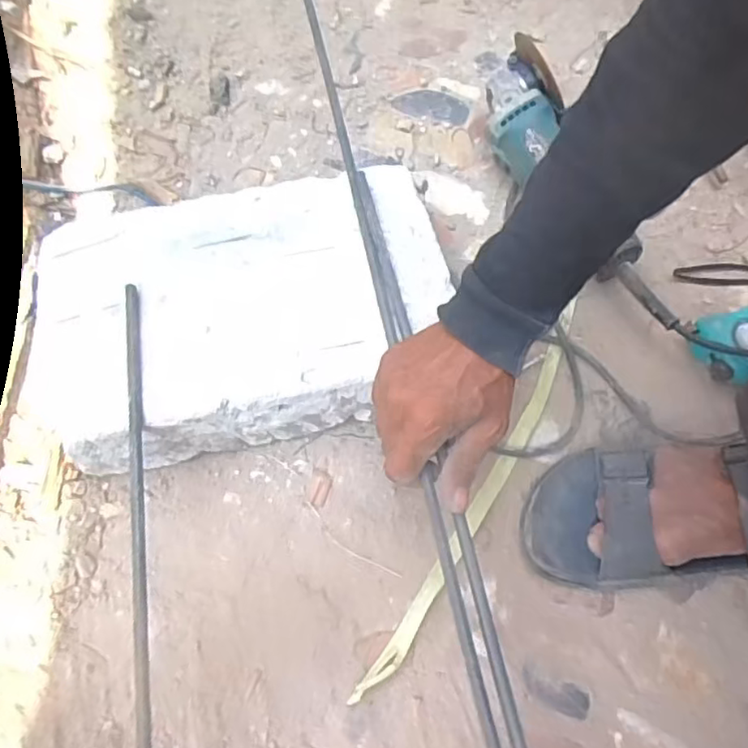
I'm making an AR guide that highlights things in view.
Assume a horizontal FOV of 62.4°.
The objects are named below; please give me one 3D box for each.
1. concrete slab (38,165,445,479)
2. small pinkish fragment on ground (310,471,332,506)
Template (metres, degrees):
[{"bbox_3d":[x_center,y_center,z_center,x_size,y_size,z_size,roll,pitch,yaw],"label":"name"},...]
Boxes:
[{"bbox_3d":[-0.108,-0.046,0.530,0.326,0.111,0.199,-11,65,-3],"label":"concrete slab"},{"bbox_3d":[-0.044,0.096,0.518,0.012,0.004,0.031,11,65,8],"label":"small pinkish fragment on ground"}]

